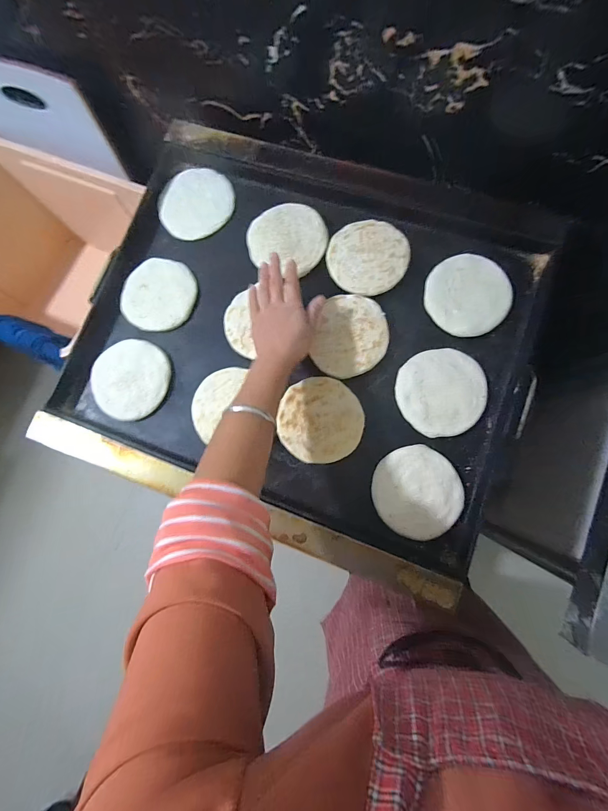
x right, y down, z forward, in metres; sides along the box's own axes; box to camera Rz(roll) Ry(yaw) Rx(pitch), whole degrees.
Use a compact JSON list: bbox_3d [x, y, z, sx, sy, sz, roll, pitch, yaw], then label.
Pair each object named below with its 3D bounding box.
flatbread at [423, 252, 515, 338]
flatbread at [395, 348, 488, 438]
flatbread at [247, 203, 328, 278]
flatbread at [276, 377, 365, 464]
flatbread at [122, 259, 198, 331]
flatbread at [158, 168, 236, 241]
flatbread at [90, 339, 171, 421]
[{"bbox_3d":[0.251,-0.172,0.512,0.118,0.007,0.125,-31,80,0],"label":"flatbread"},{"bbox_3d":[0.204,-0.020,0.496,0.125,0.011,0.125,-10,81,4],"label":"flatbread"},{"bbox_3d":[-0.025,-0.274,0.545,0.124,0.011,0.121,-1,82,5],"label":"flatbread"},{"bbox_3d":[0.026,0.022,0.501,0.121,0.009,0.124,-1,82,5],"label":"flatbread"},{"bbox_3d":[-0.243,-0.186,0.563,0.119,0.018,0.122,-1,82,5],"label":"flatbread"},{"bbox_3d":[-0.189,-0.354,0.586,0.130,0.013,0.119,-1,82,5],"label":"flatbread"},{"bbox_3d":[-0.287,-0.045,0.543,0.130,0.011,0.126,-1,82,5],"label":"flatbread"}]

